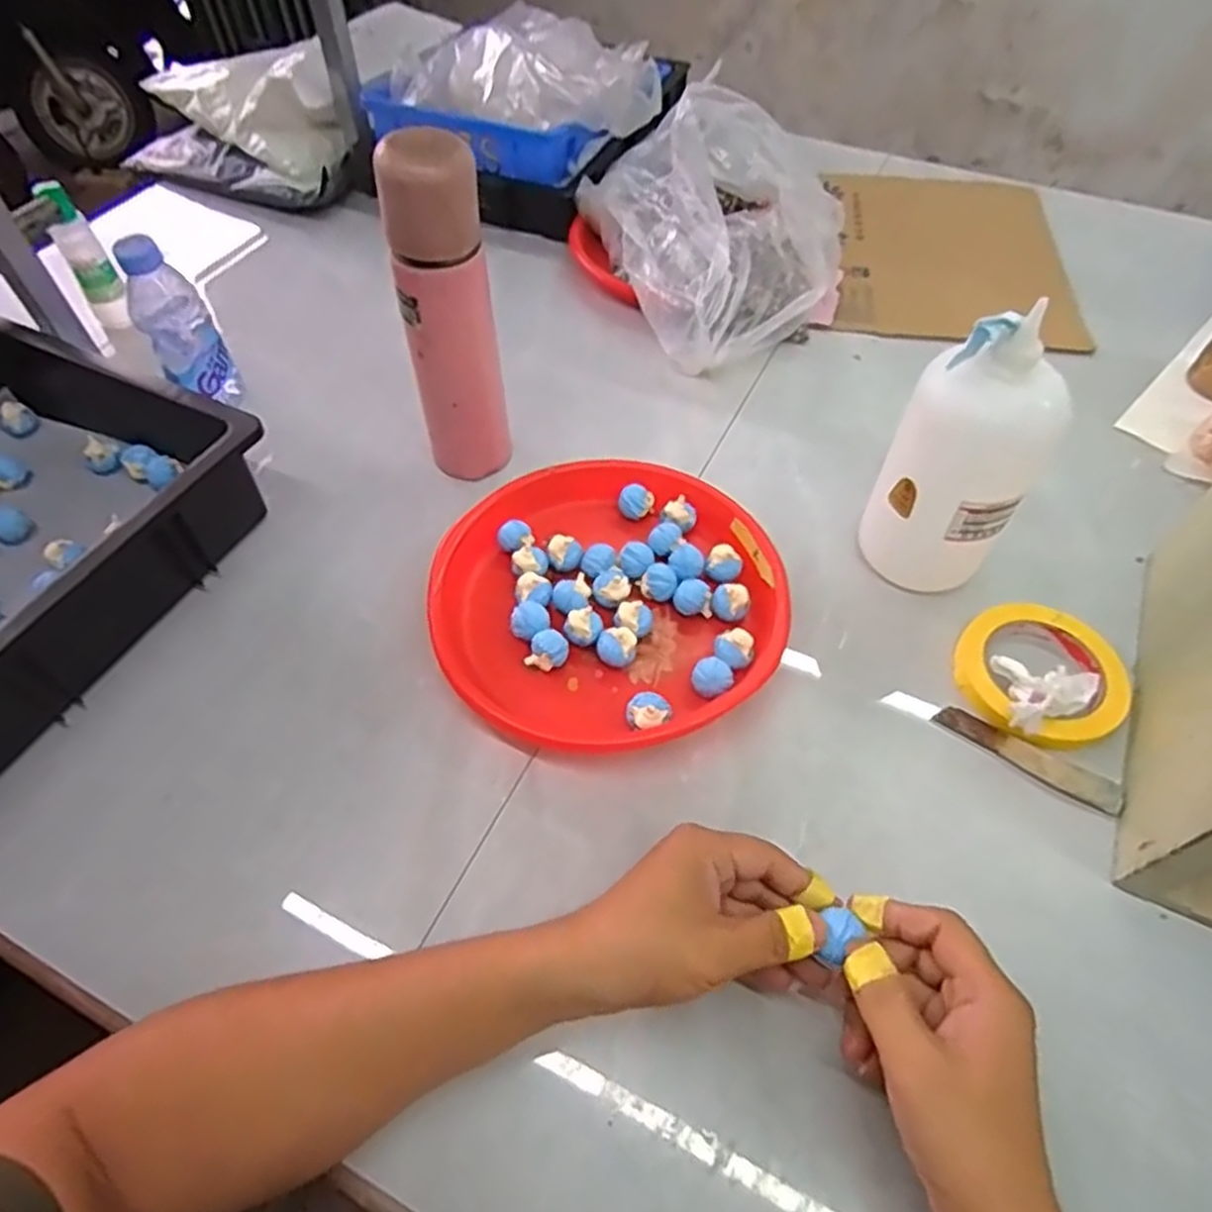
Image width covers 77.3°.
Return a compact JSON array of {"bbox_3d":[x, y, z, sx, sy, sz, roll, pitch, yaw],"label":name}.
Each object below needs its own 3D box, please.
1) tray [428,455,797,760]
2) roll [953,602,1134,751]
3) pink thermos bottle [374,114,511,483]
[{"bbox_3d":[0.001,-0.009,0.565,0.246,0.037,0.241,-1,55,1],"label":"tray"},{"bbox_3d":[0.302,0.048,0.530,0.108,0.019,0.108,-1,55,1],"label":"roll"},{"bbox_3d":[-0.116,-0.206,0.564,0.066,0.251,0.051,-14,55,-7],"label":"pink thermos bottle"}]

